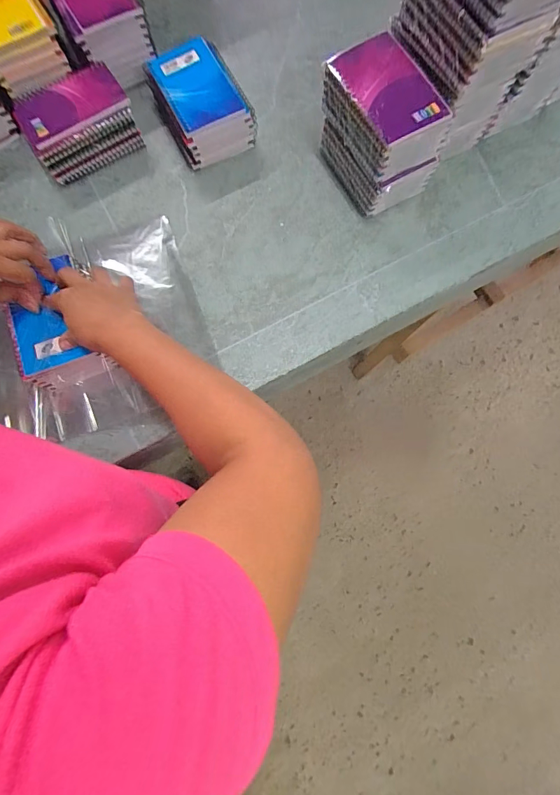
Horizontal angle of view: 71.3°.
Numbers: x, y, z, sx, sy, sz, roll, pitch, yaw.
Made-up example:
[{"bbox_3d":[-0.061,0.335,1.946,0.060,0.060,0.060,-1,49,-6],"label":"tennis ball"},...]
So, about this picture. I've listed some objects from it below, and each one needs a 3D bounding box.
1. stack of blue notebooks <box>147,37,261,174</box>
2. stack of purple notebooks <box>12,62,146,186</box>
[{"bbox_3d":[-0.108,-0.406,0.531,0.103,0.053,0.149,-28,80,-4],"label":"stack of blue notebooks"},{"bbox_3d":[-0.280,-0.383,0.541,0.140,0.048,0.118,-30,80,-5],"label":"stack of purple notebooks"}]

